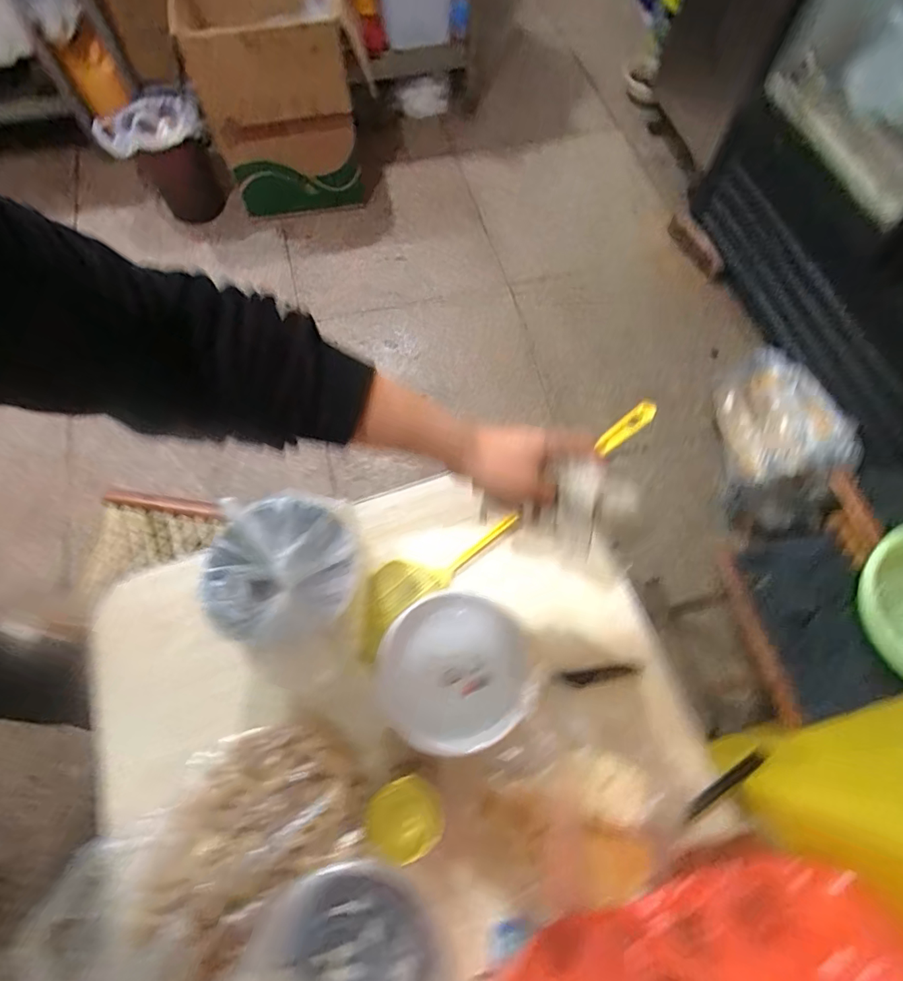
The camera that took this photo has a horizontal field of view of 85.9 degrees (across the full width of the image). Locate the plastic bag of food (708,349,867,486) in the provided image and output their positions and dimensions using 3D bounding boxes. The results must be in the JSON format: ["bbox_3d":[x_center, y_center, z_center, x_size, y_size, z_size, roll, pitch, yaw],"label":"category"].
[{"bbox_3d":[0.705,-0.163,1.076,0.221,0.143,0.323,-20,69,-9],"label":"plastic bag of food"}]

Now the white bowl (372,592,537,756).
[{"bbox_3d":[0.002,0.176,0.486,0.150,0.091,0.144,0,68,-1],"label":"white bowl"}]

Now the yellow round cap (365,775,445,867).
[{"bbox_3d":[-0.038,0.268,0.396,0.058,0.014,0.055,0,68,-1],"label":"yellow round cap"}]

